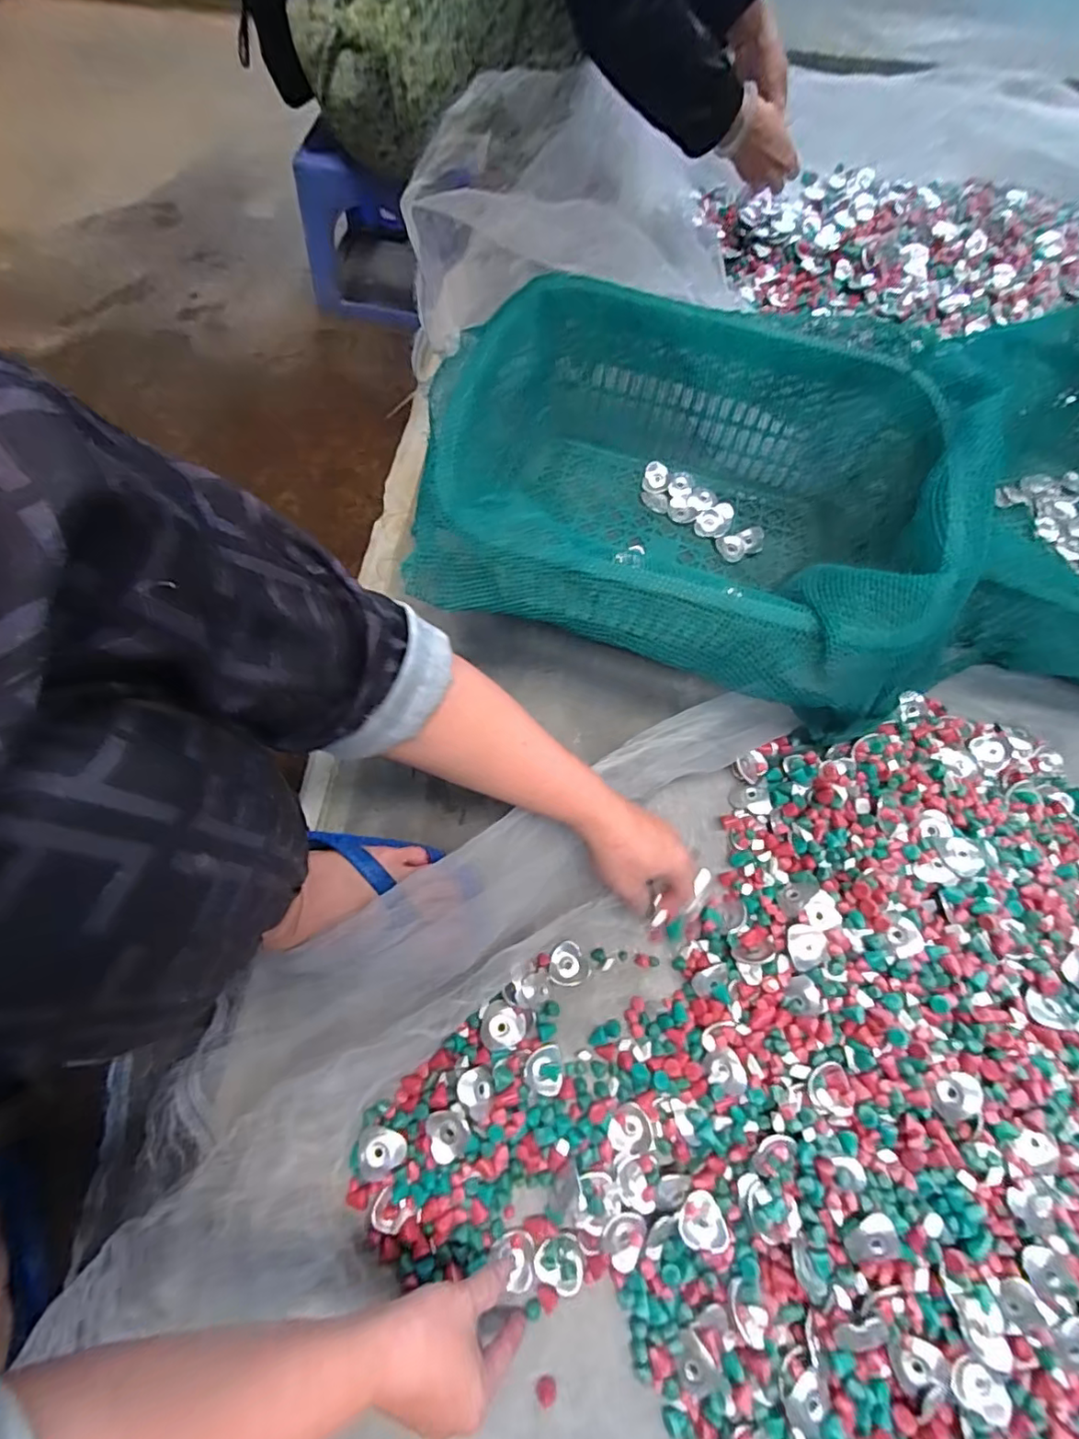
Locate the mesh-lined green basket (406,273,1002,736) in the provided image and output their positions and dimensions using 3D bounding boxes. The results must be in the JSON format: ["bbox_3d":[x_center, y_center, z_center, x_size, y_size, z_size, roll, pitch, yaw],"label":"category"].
[{"bbox_3d":[0.159,-0.202,0.581,0.502,0.177,0.380,13,69,3],"label":"mesh-lined green basket"}]

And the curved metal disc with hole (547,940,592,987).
[{"bbox_3d":[0.026,0.214,0.508,0.036,0.006,0.035,-11,70,-6],"label":"curved metal disc with hole"}]

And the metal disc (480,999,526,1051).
[{"bbox_3d":[-0.031,0.254,0.478,0.037,0.010,0.035,33,72,10],"label":"metal disc"}]

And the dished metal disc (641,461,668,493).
[{"bbox_3d":[0.138,-0.287,0.689,0.029,0.004,0.040,20,80,-8],"label":"dished metal disc"}]

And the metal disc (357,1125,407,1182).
[{"bbox_3d":[-0.121,0.333,0.446,0.035,0.004,0.033,9,57,-14],"label":"metal disc"}]

